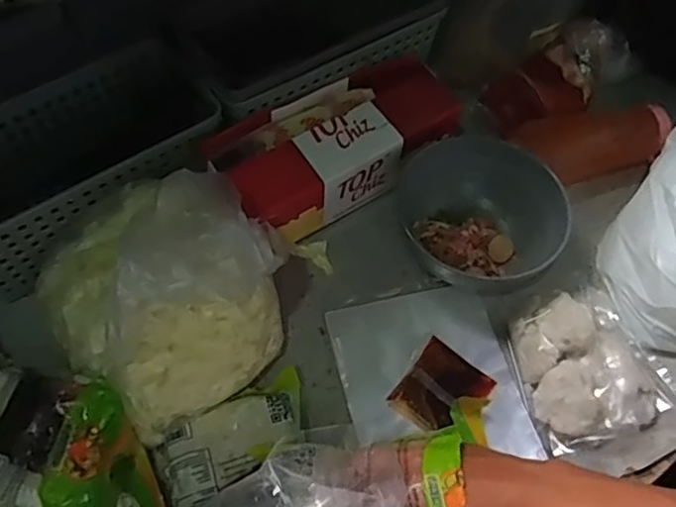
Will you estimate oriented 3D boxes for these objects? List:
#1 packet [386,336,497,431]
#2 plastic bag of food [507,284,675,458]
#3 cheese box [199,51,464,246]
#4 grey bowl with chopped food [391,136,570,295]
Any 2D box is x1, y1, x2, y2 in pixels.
[{"bbox_3d":[0.093,0.121,0.541,0.065,0.010,0.079,36,65,18],"label":"packet"},{"bbox_3d":[0.232,0.097,0.544,0.128,0.034,0.129,-11,60,-8],"label":"plastic bag of food"},{"bbox_3d":[0.003,-0.114,0.628,0.256,0.074,0.117,-34,66,-20],"label":"cheese box"},{"bbox_3d":[0.142,-0.043,0.610,0.154,0.073,0.144,1,59,-1],"label":"grey bowl with chopped food"}]

